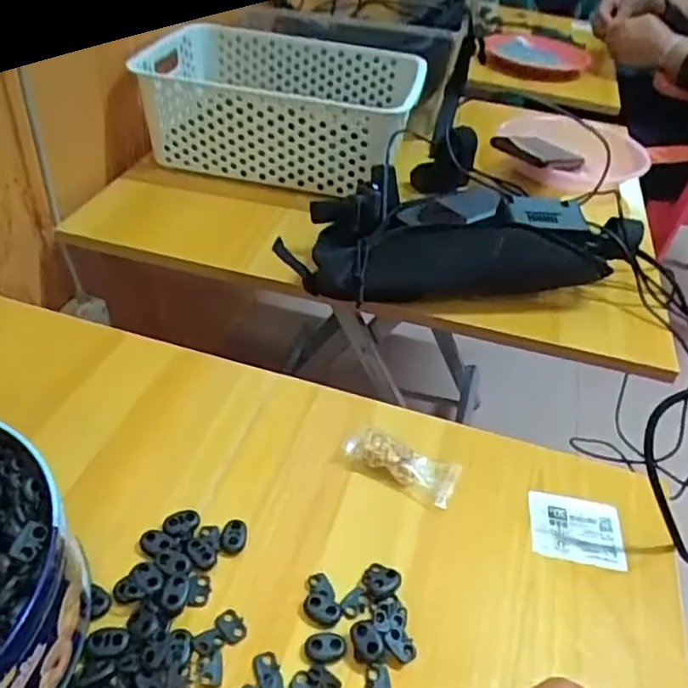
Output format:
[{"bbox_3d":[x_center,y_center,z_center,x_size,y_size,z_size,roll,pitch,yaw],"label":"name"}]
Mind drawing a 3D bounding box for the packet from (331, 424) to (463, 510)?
[{"bbox_3d":[0.038,0.079,0.443,0.083,0.014,0.036,21,42,15],"label":"packet"}]

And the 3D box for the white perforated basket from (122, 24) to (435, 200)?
[{"bbox_3d":[-0.067,-0.296,0.795,0.303,0.105,0.262,12,40,5],"label":"white perforated basket"}]

